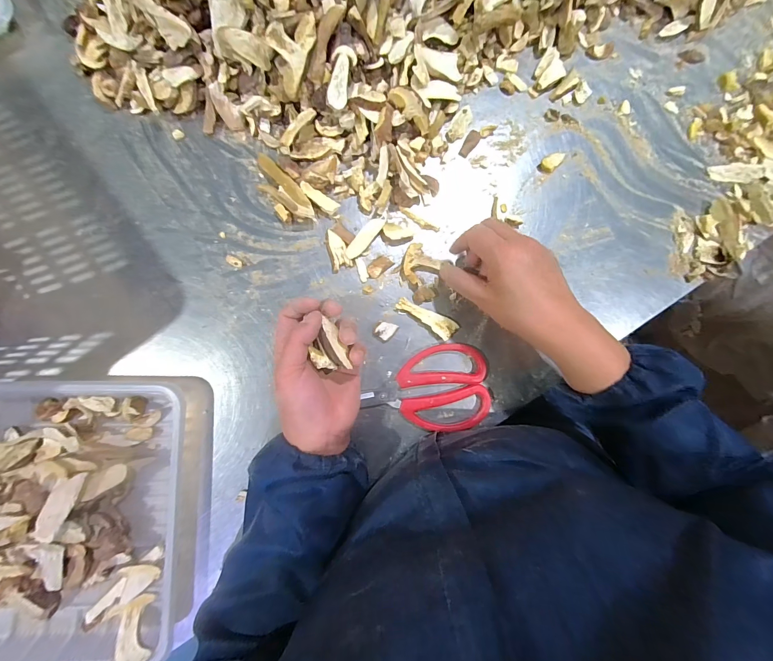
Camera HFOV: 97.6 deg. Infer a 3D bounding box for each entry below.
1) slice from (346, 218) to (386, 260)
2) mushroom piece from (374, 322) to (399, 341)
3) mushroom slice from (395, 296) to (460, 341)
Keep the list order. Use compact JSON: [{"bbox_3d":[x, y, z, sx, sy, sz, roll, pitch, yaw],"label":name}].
[{"bbox_3d":[-0.024,-0.103,0.377,0.016,0.008,0.056,39,85,1],"label":"slice"},{"bbox_3d":[-0.001,-0.001,0.372,0.021,0.007,0.023,38,85,1],"label":"mushroom piece"},{"bbox_3d":[0.045,-0.013,0.376,0.071,0.006,0.022,28,85,0],"label":"mushroom slice"}]

